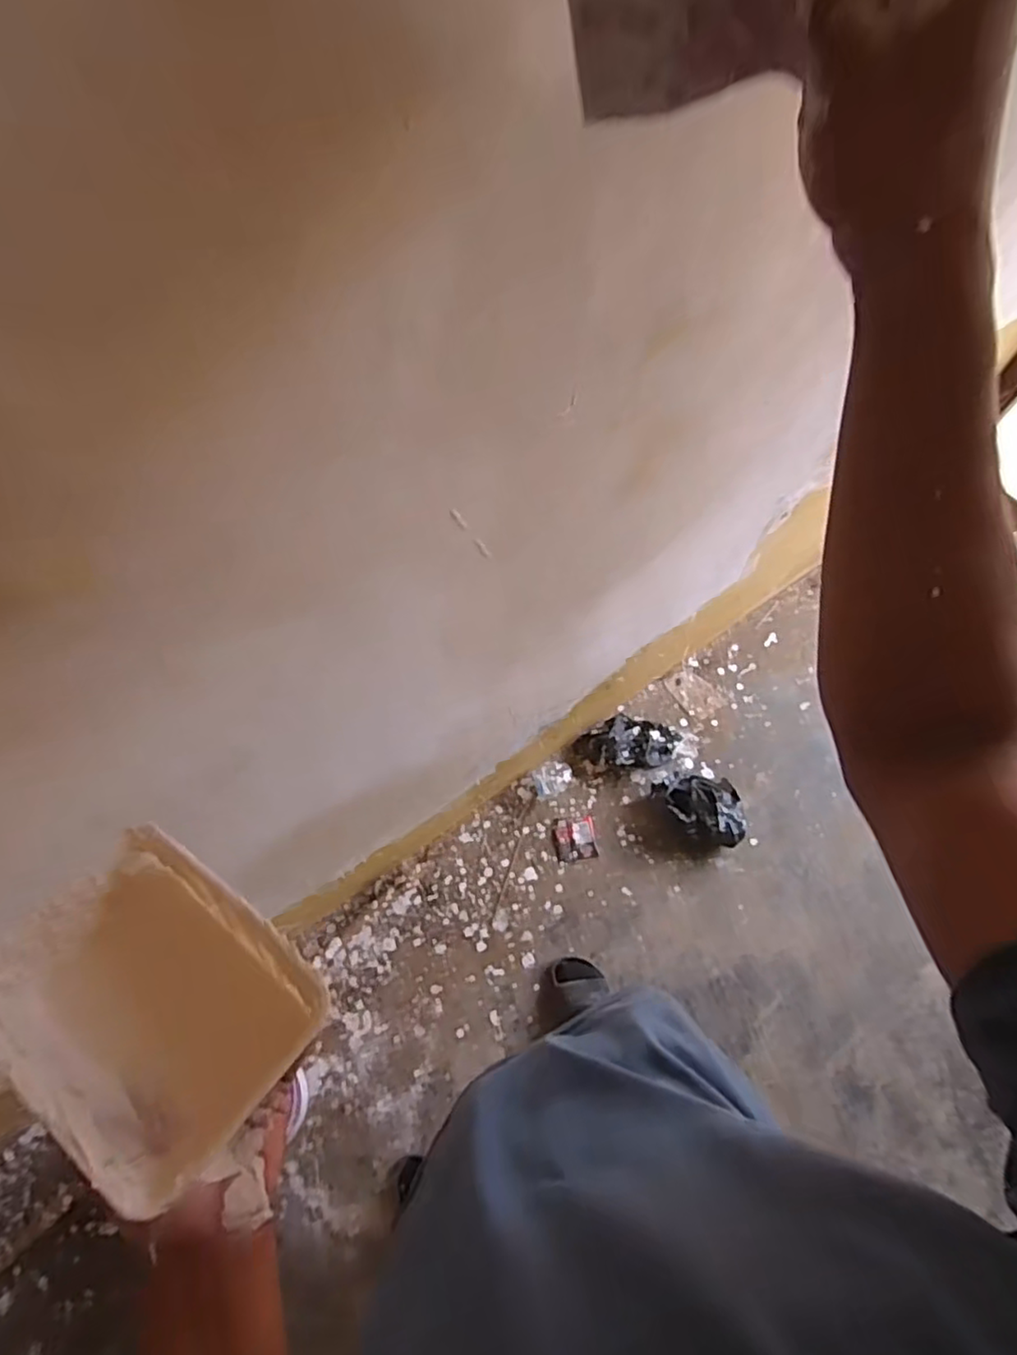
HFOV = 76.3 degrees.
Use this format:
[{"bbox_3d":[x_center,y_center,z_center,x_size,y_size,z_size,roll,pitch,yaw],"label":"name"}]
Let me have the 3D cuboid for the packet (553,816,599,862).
[{"bbox_3d":[0.147,0.355,1.425,0.088,0.004,0.091,-7,66,-4],"label":"packet"}]

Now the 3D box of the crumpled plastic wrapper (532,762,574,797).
[{"bbox_3d":[0.102,0.228,1.460,0.091,0.034,0.074,-14,67,-7],"label":"crumpled plastic wrapper"}]

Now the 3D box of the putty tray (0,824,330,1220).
[{"bbox_3d":[-0.193,0.172,0.354,0.167,0.068,0.119,33,72,13],"label":"putty tray"}]

